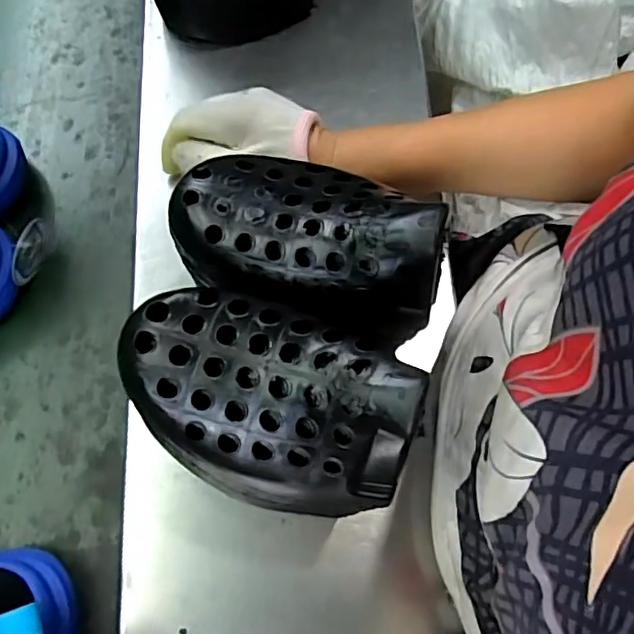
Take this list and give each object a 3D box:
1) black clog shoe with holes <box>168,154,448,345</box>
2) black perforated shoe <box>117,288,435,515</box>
[{"bbox_3d":[-0.004,-0.044,0.292,0.138,0.057,0.080,18,71,8],"label":"black clog shoe with holes"},{"bbox_3d":[-0.024,0.037,0.269,0.134,0.056,0.084,22,69,3],"label":"black perforated shoe"}]

